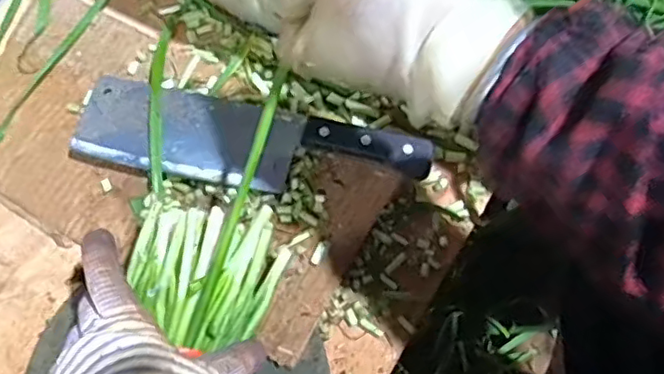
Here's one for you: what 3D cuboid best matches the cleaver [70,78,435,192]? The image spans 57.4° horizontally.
[{"bbox_3d":[-0.063,-0.034,0.472,0.272,0.022,0.072,9,70,5],"label":"cleaver"}]

